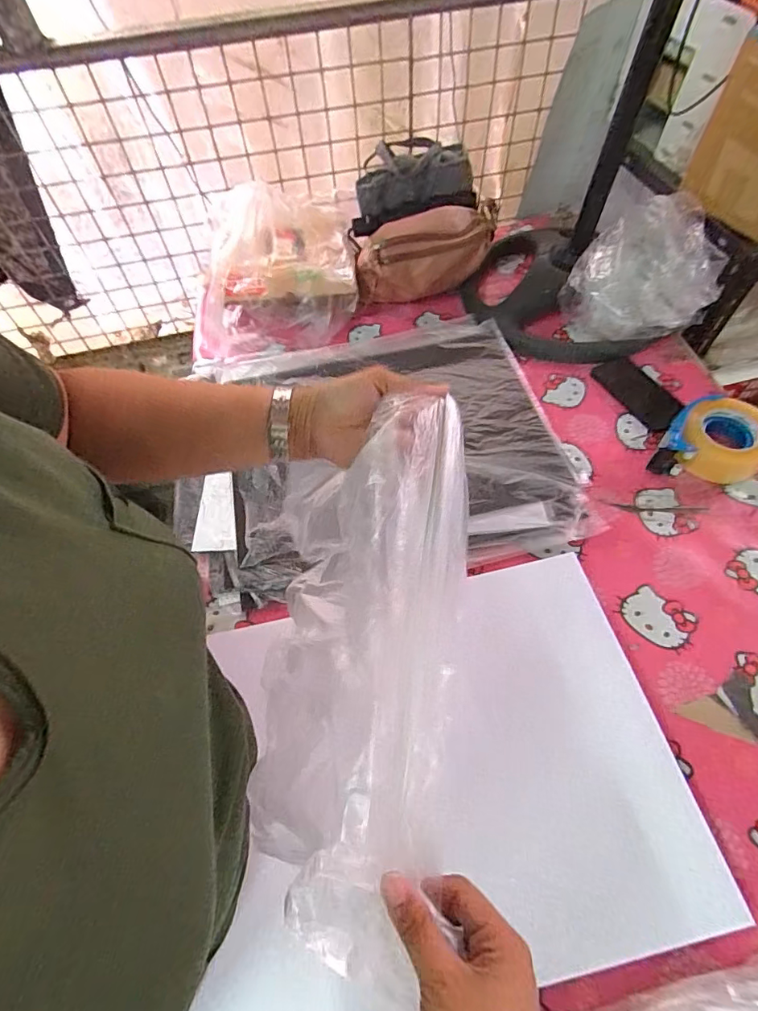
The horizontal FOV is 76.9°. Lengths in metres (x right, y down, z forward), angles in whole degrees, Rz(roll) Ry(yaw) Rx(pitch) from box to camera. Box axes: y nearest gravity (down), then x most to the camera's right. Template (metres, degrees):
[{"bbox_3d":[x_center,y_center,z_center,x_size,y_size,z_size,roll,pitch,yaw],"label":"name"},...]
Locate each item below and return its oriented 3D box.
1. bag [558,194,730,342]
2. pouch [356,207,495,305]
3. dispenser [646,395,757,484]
[{"bbox_3d":[0.446,-0.382,0.811,0.228,0.224,0.148,19,60,15],"label":"bag"},{"bbox_3d":[0.089,-0.481,0.942,0.262,0.130,0.107,-8,57,-1],"label":"pouch"},{"bbox_3d":[0.508,-0.094,0.713,0.129,0.068,0.161,38,66,24],"label":"dispenser"}]

